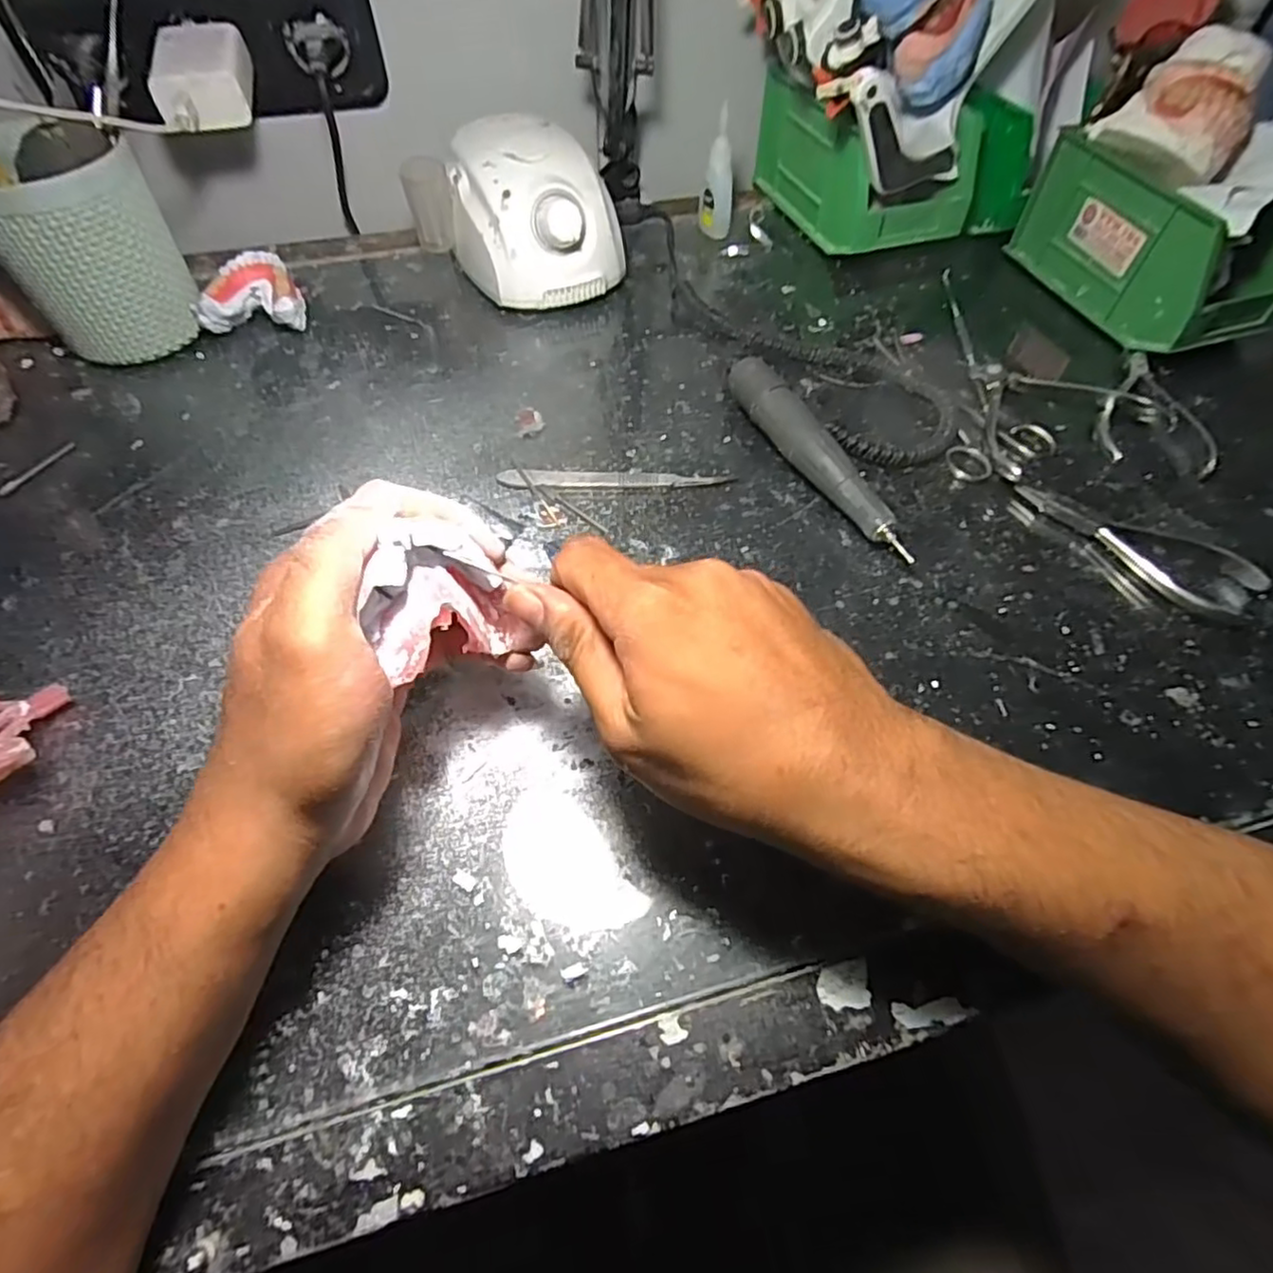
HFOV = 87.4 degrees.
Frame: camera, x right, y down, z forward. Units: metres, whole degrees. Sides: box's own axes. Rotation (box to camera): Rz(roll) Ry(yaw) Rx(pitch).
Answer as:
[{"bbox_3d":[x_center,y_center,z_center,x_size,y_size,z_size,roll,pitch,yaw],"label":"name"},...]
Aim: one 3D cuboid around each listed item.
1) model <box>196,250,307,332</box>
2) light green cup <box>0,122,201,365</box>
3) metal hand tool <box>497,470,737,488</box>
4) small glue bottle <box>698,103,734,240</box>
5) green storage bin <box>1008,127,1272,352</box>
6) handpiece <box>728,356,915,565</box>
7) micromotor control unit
[{"bbox_3d":[-0.265,-0.236,0.464,0.064,0.034,0.054,-7,56,-6],"label":"model"},{"bbox_3d":[-0.339,-0.242,0.415,0.088,0.120,0.087,1,56,-1],"label":"light green cup"},{"bbox_3d":[-0.012,-0.092,0.387,0.133,0.005,0.015,-2,56,-3],"label":"metal hand tool"},{"bbox_3d":[0.066,-0.361,0.525,0.025,0.085,0.016,4,56,1],"label":"small glue bottle"},{"bbox_3d":[0.381,-0.286,0.481,0.098,0.086,0.173,-13,57,-10],"label":"green storage bin"},{"bbox_3d":[0.102,-0.105,0.384,0.022,0.034,0.162,-22,59,-16],"label":"handpiece"},{"bbox_3d":[-0.078,-0.303,0.485,0.096,0.082,0.129,-28,61,-19],"label":"micromotor control unit"}]

